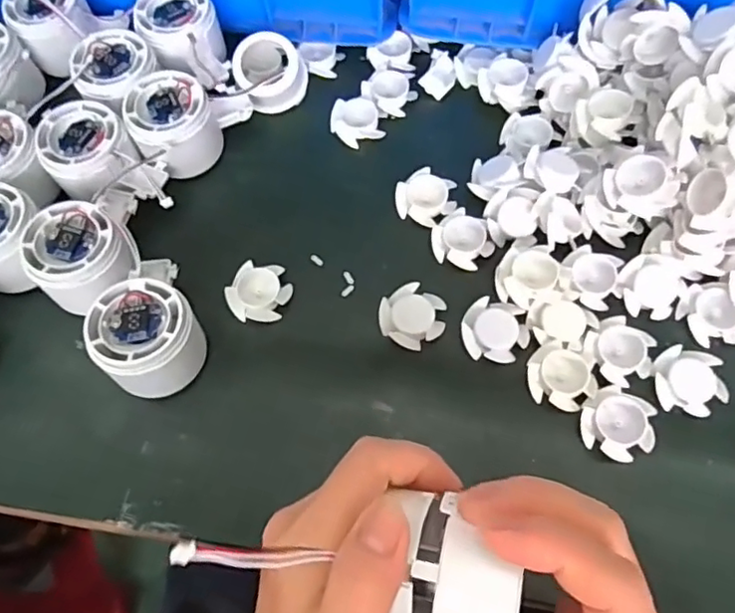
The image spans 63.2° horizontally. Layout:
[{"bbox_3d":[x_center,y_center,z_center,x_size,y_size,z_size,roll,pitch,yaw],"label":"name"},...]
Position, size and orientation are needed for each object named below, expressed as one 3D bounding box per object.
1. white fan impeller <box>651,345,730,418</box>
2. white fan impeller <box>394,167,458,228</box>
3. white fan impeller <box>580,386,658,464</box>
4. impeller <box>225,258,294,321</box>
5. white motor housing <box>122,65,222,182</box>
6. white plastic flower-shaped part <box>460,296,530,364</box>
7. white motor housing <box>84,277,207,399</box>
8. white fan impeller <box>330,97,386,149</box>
[{"bbox_3d":[0.190,0.044,0.354,0.040,0.009,0.038,14,69,8],"label":"white fan impeller"},{"bbox_3d":[0.040,-0.075,0.416,0.039,0.012,0.037,34,73,15],"label":"white fan impeller"},{"bbox_3d":[0.144,0.068,0.343,0.039,0.014,0.037,-1,68,2],"label":"white fan impeller"},{"bbox_3d":[-0.070,-0.009,0.389,0.039,0.011,0.036,-1,68,2],"label":"impeller"},{"bbox_3d":[-0.137,-0.128,0.421,0.056,0.044,0.061,-33,70,-11],"label":"white motor housing"},{"bbox_3d":[0.079,0.015,0.372,0.040,0.007,0.038,-1,68,2],"label":"white plastic flower-shaped part"},{"bbox_3d":[-0.129,0.019,0.354,0.055,0.050,0.057,-1,68,2],"label":"white motor housing"},{"bbox_3d":[-0.009,-0.138,0.445,0.035,0.014,0.034,-24,69,-7],"label":"white fan impeller"}]

